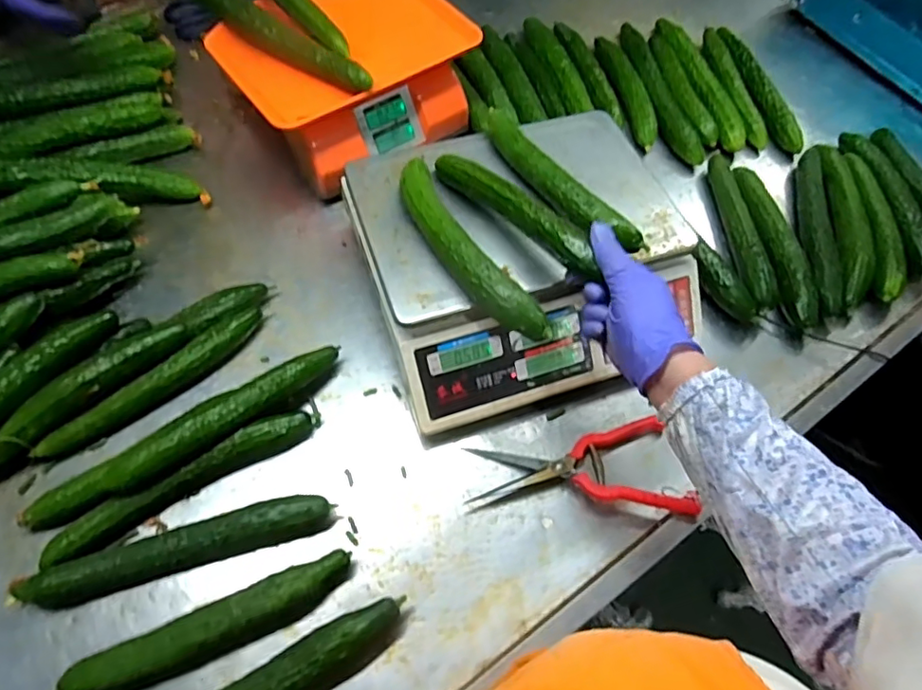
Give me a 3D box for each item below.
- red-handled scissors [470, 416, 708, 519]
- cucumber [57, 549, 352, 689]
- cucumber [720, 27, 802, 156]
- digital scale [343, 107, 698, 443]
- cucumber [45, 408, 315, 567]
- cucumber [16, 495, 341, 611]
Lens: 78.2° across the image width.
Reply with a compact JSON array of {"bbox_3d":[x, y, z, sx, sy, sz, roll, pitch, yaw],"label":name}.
[{"bbox_3d":[0.116,0.133,0.563,0.213,0.039,0.105,-7,62,-7],"label":"red-handled scissors"},{"bbox_3d":[-0.207,0.242,0.482,0.235,0.045,0.040,-20,64,-13],"label":"cucumber"},{"bbox_3d":[0.447,-0.391,0.866,0.034,0.046,0.252,-14,63,-10],"label":"cucumber"},{"bbox_3d":[0.067,-0.096,0.636,0.340,0.124,0.298,-16,63,-11],"label":"digital scale"},{"bbox_3d":[-0.259,0.132,0.545,0.251,0.039,0.031,-29,66,-17],"label":"cucumber"},{"bbox_3d":[-0.250,0.186,0.511,0.261,0.043,0.036,-15,63,-11],"label":"cucumber"}]

